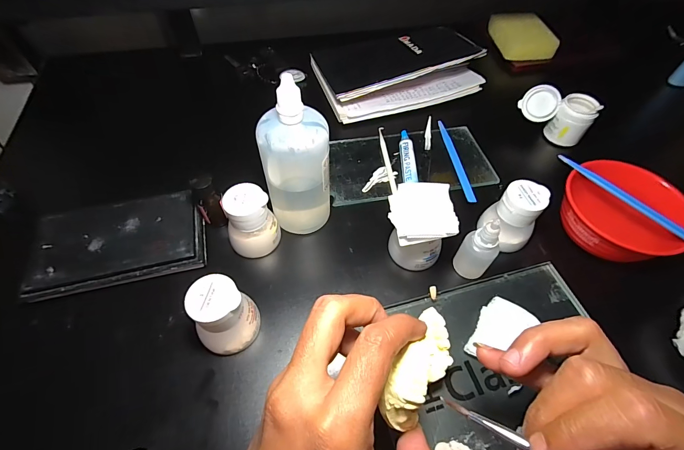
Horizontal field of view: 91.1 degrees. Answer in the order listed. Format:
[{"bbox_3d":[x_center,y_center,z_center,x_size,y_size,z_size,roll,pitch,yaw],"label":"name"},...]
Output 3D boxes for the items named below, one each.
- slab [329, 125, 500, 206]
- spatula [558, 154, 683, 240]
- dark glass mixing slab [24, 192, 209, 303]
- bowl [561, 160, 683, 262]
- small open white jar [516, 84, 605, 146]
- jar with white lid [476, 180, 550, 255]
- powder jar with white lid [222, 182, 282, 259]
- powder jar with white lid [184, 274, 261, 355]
[{"bbox_3d":[0.081,-0.078,0.411,0.196,0.015,0.104,-9,58,-5],"label":"slab"},{"bbox_3d":[0.271,-0.025,0.319,0.009,0.011,0.141,-30,62,-20],"label":"spatula"},{"bbox_3d":[-0.211,0.015,0.324,0.146,0.022,0.089,-12,57,-10],"label":"dark glass mixing slab"},{"bbox_3d":[0.273,-0.009,0.336,0.109,0.054,0.102,38,63,21],"label":"bowl"},{"bbox_3d":[0.271,-0.144,0.431,0.087,0.051,0.045,24,58,13],"label":"small open white jar"},{"bbox_3d":[0.167,-0.008,0.328,0.049,0.060,0.043,38,63,21],"label":"jar with white lid"},{"bbox_3d":[-0.086,-0.004,0.317,0.045,0.057,0.044,0,58,1],"label":"powder jar with white lid"},{"bbox_3d":[-0.093,0.072,0.265,0.041,0.059,0.044,1,56,-2],"label":"powder jar with white lid"}]

